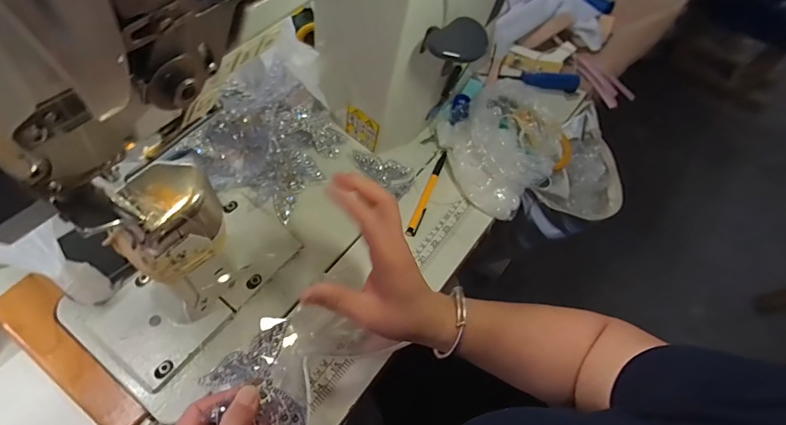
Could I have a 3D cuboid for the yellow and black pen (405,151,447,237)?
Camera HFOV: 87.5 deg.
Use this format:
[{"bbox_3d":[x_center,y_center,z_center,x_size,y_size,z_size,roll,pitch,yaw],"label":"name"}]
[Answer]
[{"bbox_3d":[0.045,-0.026,0.524,0.011,0.012,0.130,20,60,9],"label":"yellow and black pen"}]

